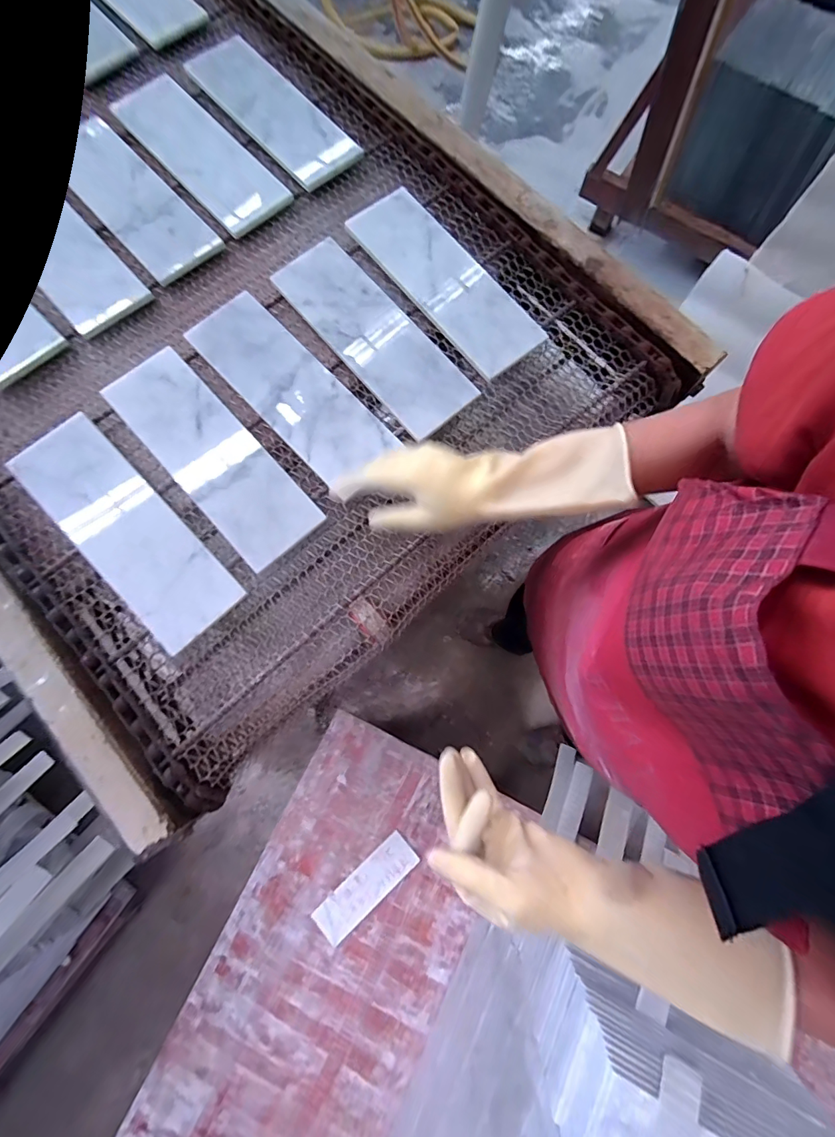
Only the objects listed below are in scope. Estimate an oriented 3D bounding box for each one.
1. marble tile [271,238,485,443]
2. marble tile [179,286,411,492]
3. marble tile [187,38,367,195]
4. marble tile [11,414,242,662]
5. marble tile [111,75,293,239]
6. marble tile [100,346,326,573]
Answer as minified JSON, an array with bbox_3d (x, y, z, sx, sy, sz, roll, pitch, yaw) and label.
[{"bbox_3d":[-0.057,-0.314,0.604,0.106,0.022,0.315,-39,79,-8],"label":"marble tile"},{"bbox_3d":[-0.164,-0.236,0.579,0.106,0.017,0.302,-44,80,-8],"label":"marble tile"},{"bbox_3d":[-0.233,-0.744,0.725,0.122,0.012,0.354,-38,78,-12],"label":"marble tile"},{"bbox_3d":[-0.347,-0.049,0.533,0.107,0.015,0.316,-44,80,-8],"label":"marble tile"},{"bbox_3d":[-0.335,-0.645,0.693,0.114,0.016,0.342,-40,79,-8],"label":"marble tile"},{"bbox_3d":[-0.254,-0.143,0.555,0.104,0.013,0.311,-42,79,-8],"label":"marble tile"}]

